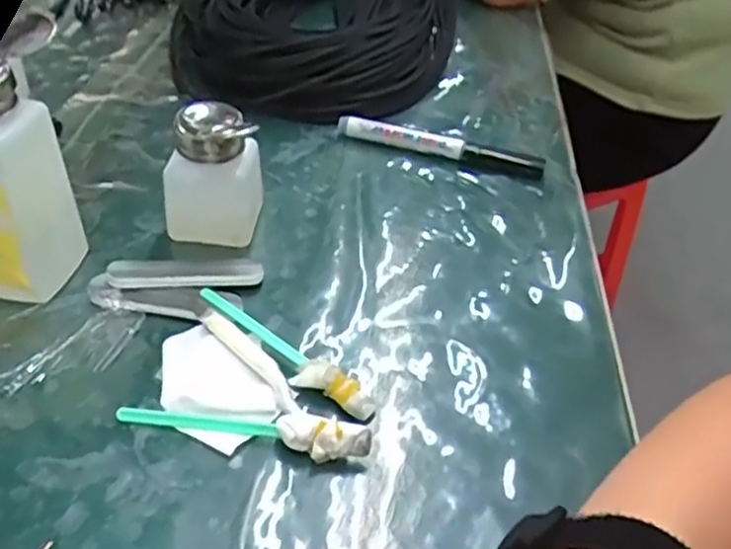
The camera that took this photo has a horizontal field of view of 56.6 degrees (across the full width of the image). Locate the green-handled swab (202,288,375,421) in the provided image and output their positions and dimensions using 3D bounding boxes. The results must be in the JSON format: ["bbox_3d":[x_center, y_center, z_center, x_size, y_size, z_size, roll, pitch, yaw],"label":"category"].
[{"bbox_3d":[-0.046,0.041,0.359,0.119,0.011,0.019,28,47,24],"label":"green-handled swab"}]

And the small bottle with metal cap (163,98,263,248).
[{"bbox_3d":[-0.093,-0.060,0.410,0.056,0.082,0.042,0,42,-5],"label":"small bottle with metal cap"}]

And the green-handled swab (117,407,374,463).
[{"bbox_3d":[-0.056,0.069,0.322,0.118,0.015,0.021,10,42,6],"label":"green-handled swab"}]

